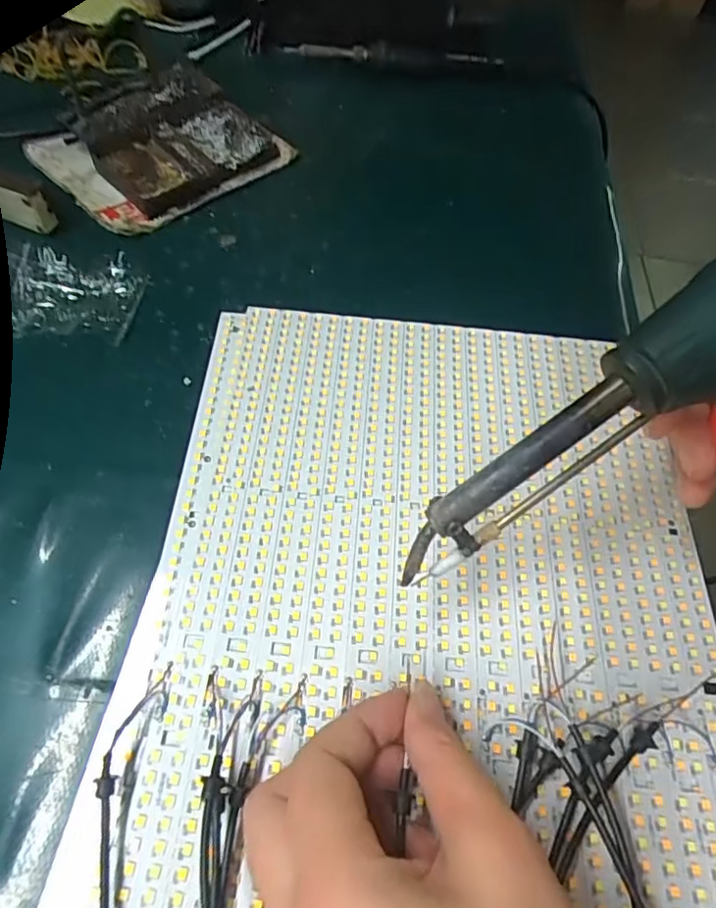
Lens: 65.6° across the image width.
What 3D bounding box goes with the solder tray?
[{"bbox_3d":[-0.139,-0.218,0.385,0.143,0.034,0.122,-37,68,-23],"label":"solder tray"}]

